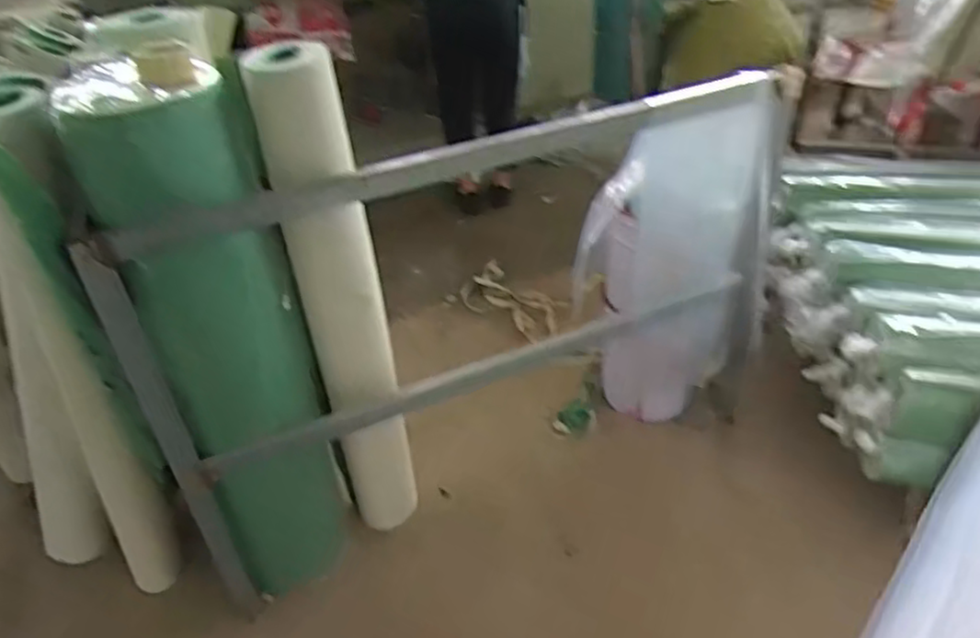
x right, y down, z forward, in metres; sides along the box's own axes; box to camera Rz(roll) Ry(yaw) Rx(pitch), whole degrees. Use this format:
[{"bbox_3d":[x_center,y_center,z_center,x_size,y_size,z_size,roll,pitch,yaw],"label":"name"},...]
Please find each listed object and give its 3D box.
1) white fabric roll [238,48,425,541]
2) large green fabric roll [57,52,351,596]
[{"bbox_3d":[-0.304,0.023,1.490,0.173,1.132,0.144,-13,37,-13],"label":"white fabric roll"},{"bbox_3d":[-0.475,0.093,1.351,0.242,1.121,0.273,-12,37,-11],"label":"large green fabric roll"}]

